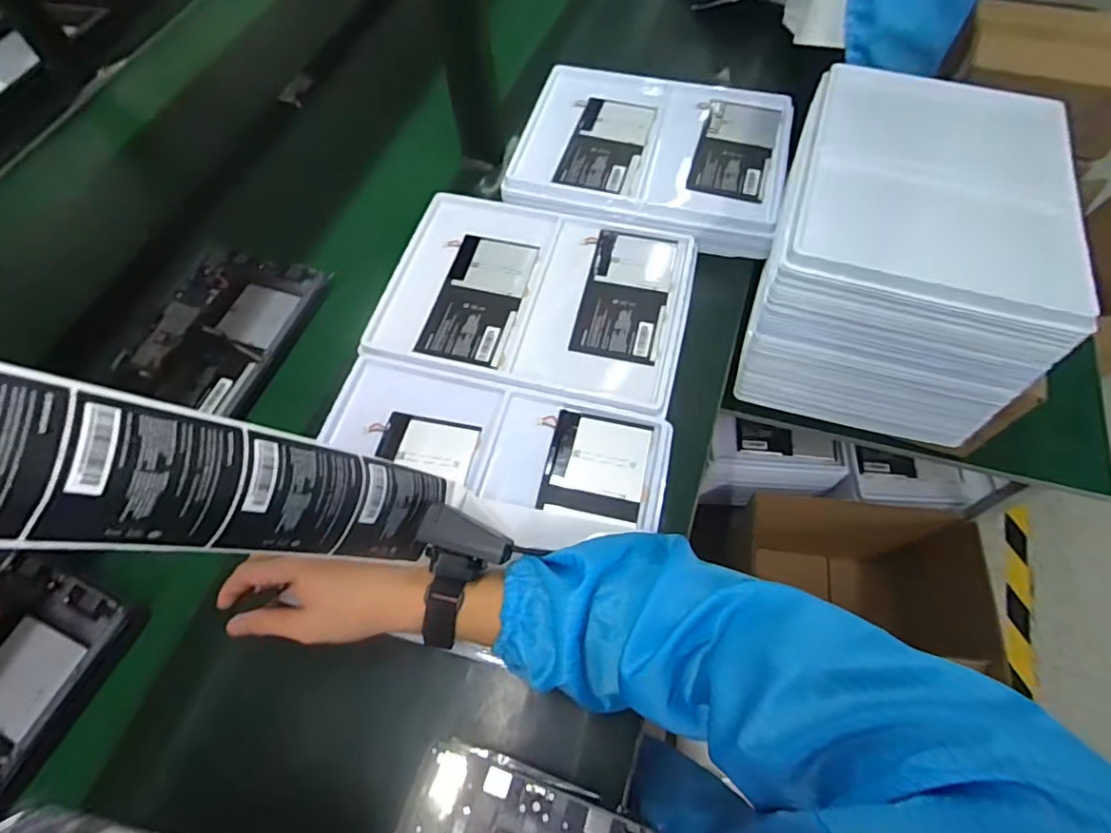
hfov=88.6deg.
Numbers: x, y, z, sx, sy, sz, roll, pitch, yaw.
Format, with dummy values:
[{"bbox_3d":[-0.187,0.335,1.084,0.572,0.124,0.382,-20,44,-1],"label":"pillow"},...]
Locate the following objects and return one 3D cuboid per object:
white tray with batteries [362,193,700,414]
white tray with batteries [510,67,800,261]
[{"bbox_3d":[-0.020,-0.136,0.628,0.321,0.021,0.237,11,63,9],"label":"white tray with batteries"},{"bbox_3d":[0.123,-0.339,0.712,0.321,0.032,0.270,14,64,11],"label":"white tray with batteries"}]

